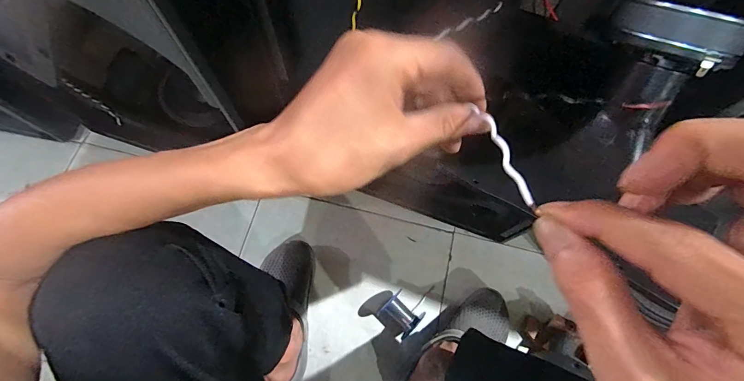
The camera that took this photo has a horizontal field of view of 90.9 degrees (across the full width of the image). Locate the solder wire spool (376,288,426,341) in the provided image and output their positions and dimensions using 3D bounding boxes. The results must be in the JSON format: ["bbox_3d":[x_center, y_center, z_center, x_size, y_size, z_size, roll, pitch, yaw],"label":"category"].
[{"bbox_3d":[0.053,0.229,0.671,0.070,0.051,0.064,44,76,11],"label":"solder wire spool"}]

